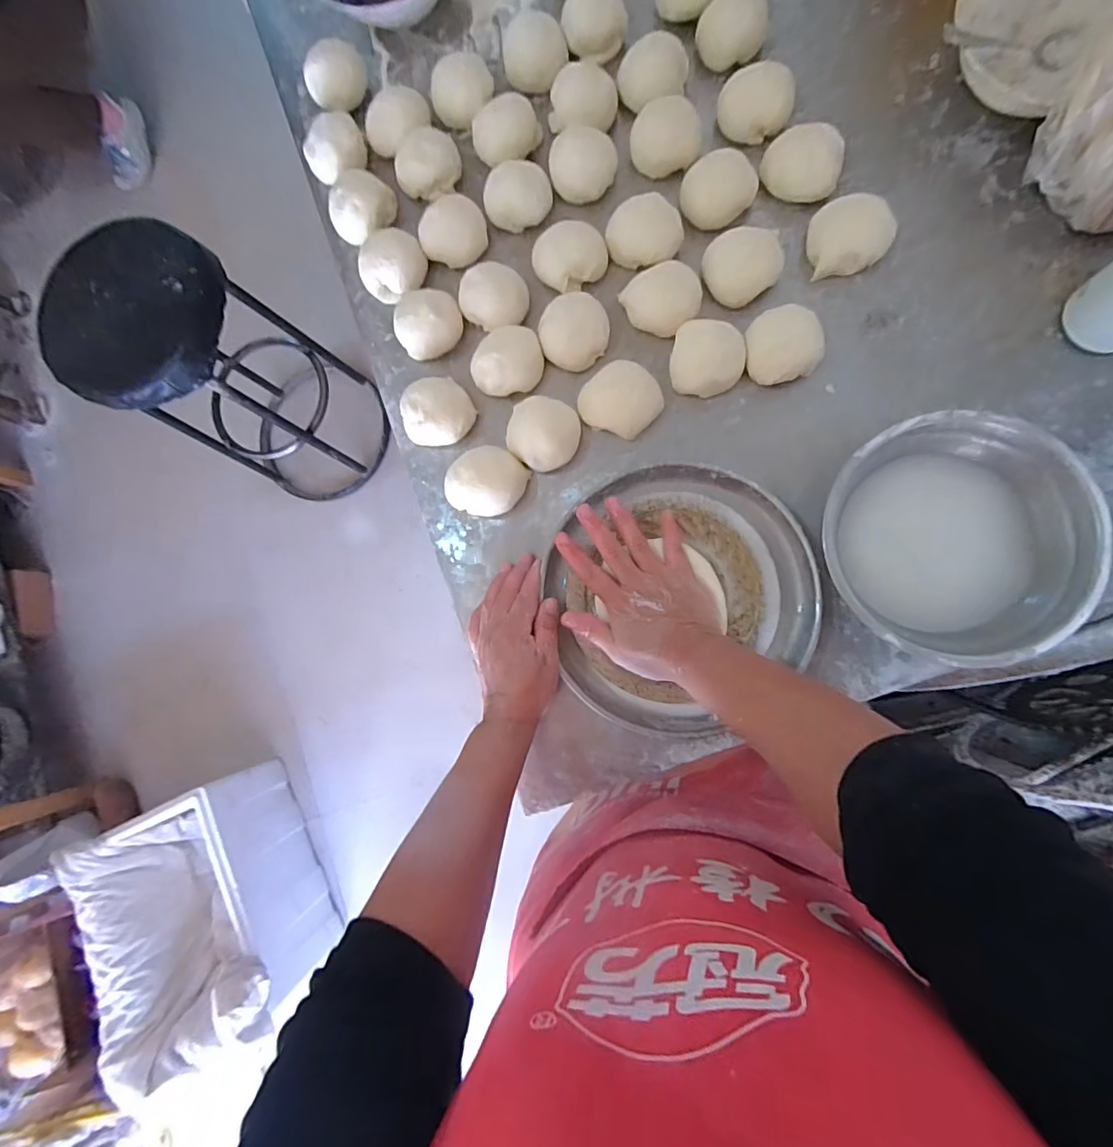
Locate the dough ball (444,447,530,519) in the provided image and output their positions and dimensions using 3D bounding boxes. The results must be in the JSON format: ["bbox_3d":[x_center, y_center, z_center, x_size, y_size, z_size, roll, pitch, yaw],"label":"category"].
[{"bbox_3d":[-0.068,-0.088,0.498,0.072,0.046,0.065,18,88,10],"label":"dough ball"}]

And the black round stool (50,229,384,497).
[{"bbox_3d":[-0.689,-0.407,1.153,0.357,0.653,0.340,23,88,10],"label":"black round stool"}]

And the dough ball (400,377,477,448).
[{"bbox_3d":[-0.118,-0.157,0.506,0.061,0.034,0.065,-1,85,8],"label":"dough ball"}]

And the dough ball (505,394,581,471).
[{"bbox_3d":[-0.013,-0.134,0.496,0.065,0.047,0.065,-1,85,8],"label":"dough ball"}]

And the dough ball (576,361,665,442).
[{"bbox_3d":[0.059,-0.161,0.484,0.066,0.029,0.063,-1,85,8],"label":"dough ball"}]

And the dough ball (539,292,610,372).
[{"bbox_3d":[0.016,-0.233,0.502,0.065,0.034,0.066,-1,85,8],"label":"dough ball"}]

